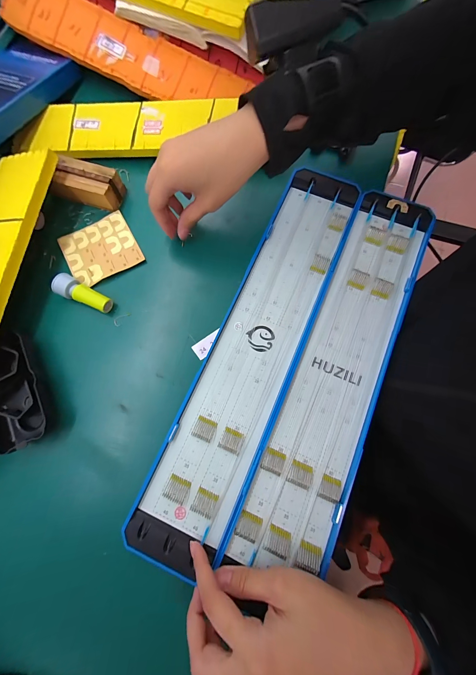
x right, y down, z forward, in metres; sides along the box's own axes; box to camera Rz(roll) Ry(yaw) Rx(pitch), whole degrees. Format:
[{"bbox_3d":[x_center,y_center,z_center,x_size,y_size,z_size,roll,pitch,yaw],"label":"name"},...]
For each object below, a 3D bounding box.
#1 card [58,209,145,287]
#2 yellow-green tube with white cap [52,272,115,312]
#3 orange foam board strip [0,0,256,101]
[{"bbox_3d":[-0.165,-0.107,0.297,0.081,0.005,0.078,-29,78,-7],"label":"card"},{"bbox_3d":[-0.171,-0.047,0.272,0.061,0.020,0.023,27,78,7],"label":"yellow-green tube with white cap"},{"bbox_3d":[-0.153,-0.381,0.325,0.338,0.013,0.072,26,94,1],"label":"orange foam board strip"}]

